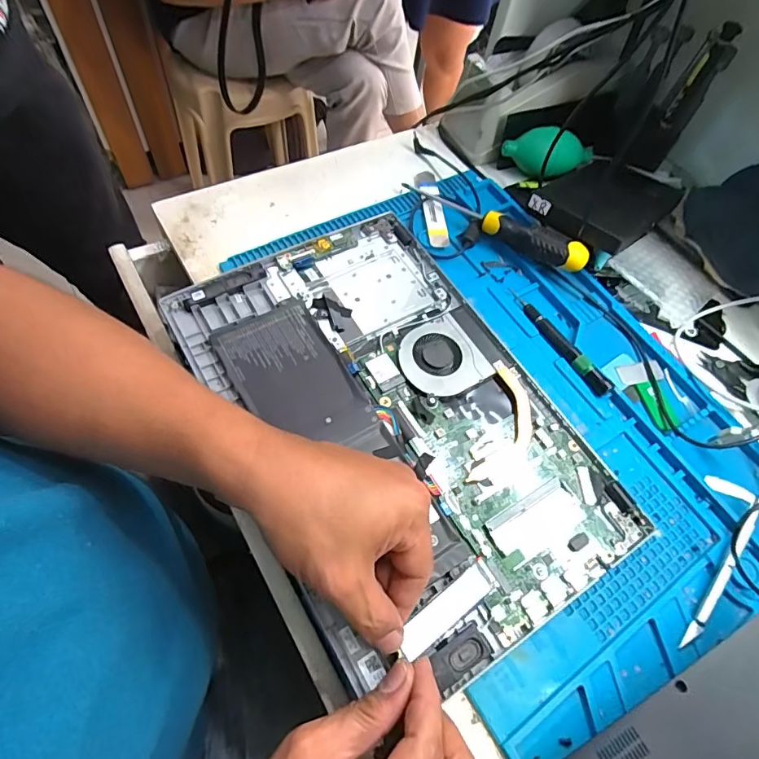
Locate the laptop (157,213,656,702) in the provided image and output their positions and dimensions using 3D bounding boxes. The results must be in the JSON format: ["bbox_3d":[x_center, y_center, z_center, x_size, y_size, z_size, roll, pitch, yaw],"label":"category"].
[{"bbox_3d":[0.008,0.023,0.373,0.232,0.032,0.357,-27,63,-17],"label":"laptop"}]

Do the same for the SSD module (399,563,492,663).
[{"bbox_3d":[0.042,0.146,0.297,0.070,0.005,0.021,-29,77,-26],"label":"SSD module"}]

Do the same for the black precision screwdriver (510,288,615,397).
[{"bbox_3d":[0.163,-0.038,0.430,0.015,0.013,0.127,-23,66,-18],"label":"black precision screwdriver"}]

